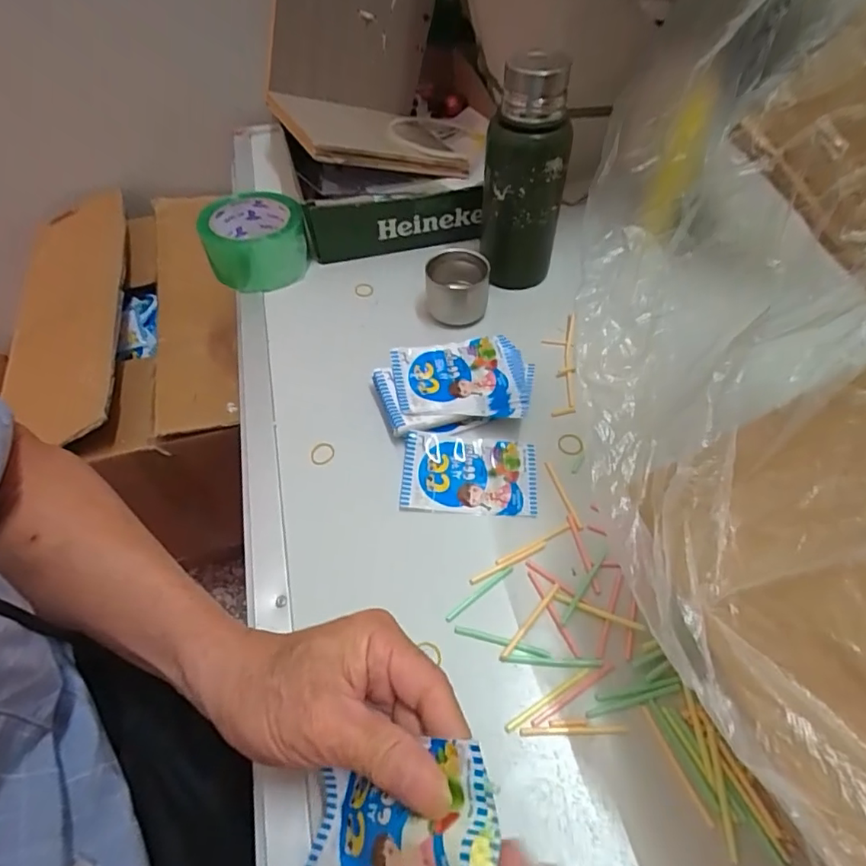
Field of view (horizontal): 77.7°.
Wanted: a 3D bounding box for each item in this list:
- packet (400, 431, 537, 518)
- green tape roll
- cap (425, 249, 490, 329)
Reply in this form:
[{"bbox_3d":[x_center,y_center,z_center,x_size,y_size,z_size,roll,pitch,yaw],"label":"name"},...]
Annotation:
[{"bbox_3d":[0.029,0.031,0.418,0.102,0.018,0.065,1,52,3],"label":"packet"},{"bbox_3d":[-0.186,-0.202,0.572,0.101,0.062,0.096,-1,51,1],"label":"green tape roll"},{"bbox_3d":[0.023,-0.141,0.523,0.057,0.047,0.058,-2,51,0],"label":"cap"}]

